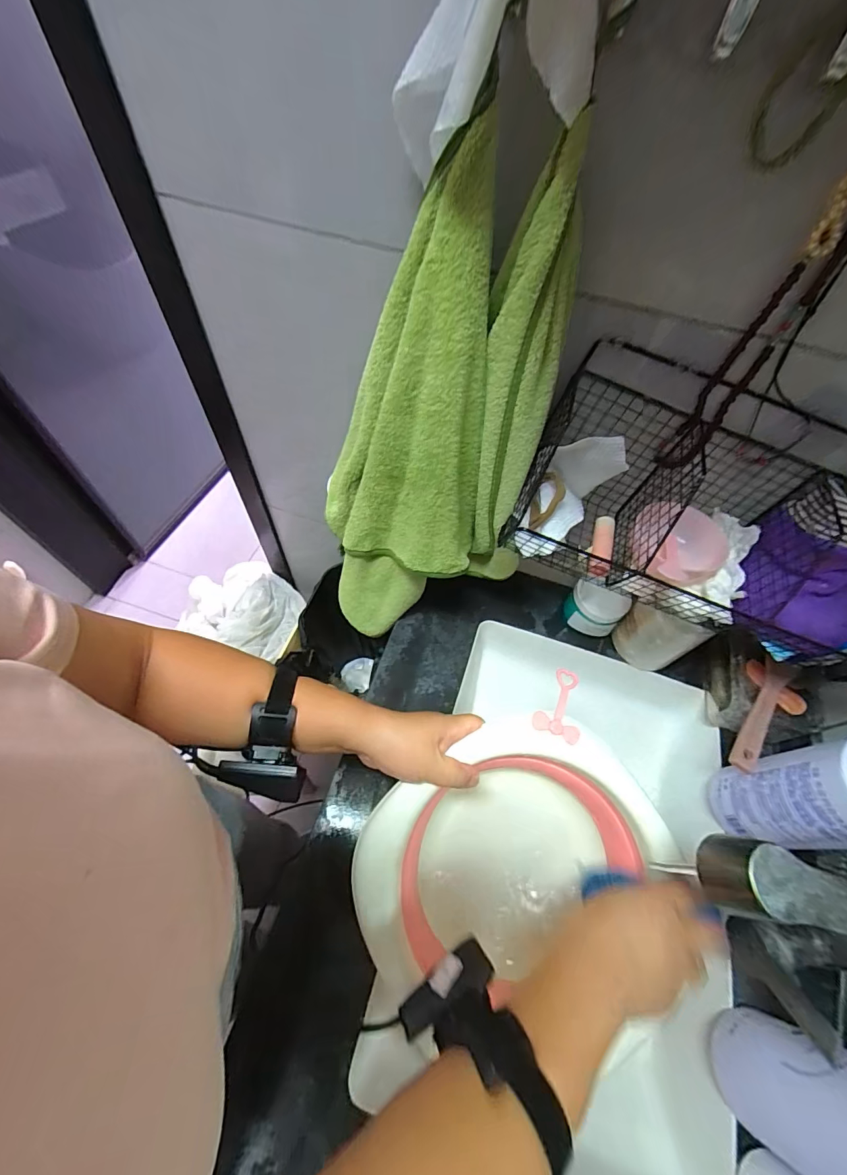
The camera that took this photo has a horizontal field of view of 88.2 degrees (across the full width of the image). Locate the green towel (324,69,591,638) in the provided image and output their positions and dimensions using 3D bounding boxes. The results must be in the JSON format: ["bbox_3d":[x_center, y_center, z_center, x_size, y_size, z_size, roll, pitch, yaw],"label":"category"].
[{"bbox_3d":[0.000,-0.120,0.422,0.187,0.435,0.147,-9,60,-10],"label":"green towel"}]

